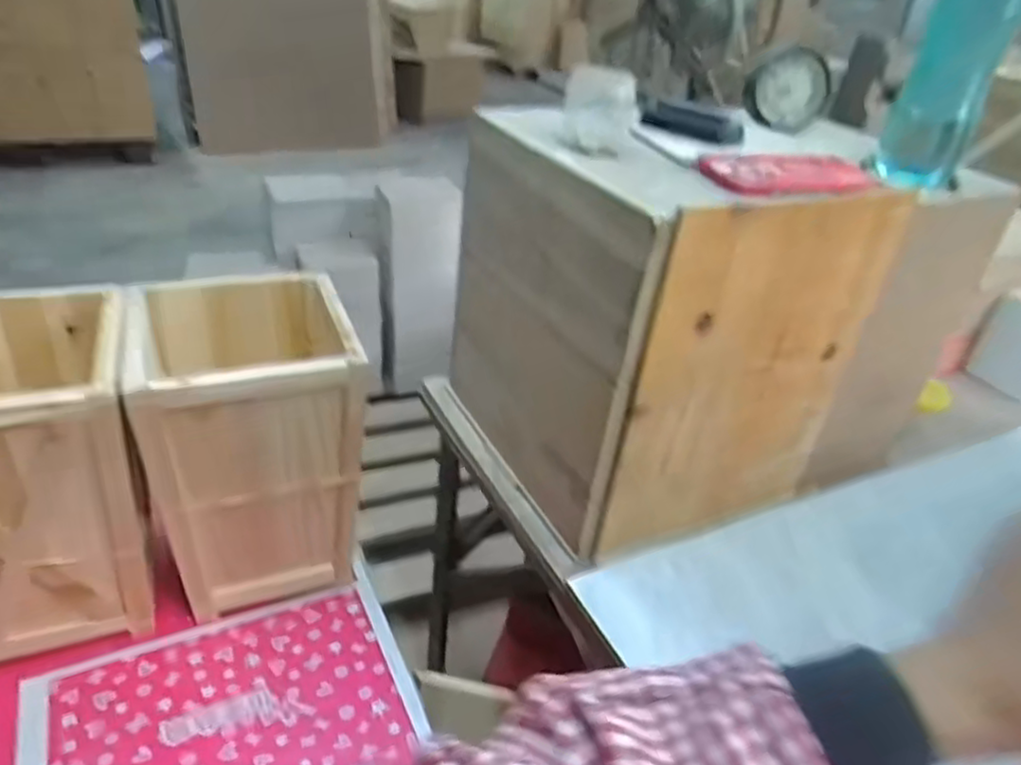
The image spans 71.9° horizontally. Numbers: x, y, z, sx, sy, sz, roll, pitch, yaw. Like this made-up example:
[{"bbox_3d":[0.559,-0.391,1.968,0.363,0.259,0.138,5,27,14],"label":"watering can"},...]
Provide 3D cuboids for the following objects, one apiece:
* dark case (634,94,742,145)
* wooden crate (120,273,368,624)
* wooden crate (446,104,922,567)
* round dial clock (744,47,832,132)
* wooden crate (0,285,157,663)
[{"bbox_3d":[0.184,-0.275,0.738,0.113,0.029,0.029,22,36,21],"label":"dark case"},{"bbox_3d":[-0.332,0.090,0.921,0.244,0.382,0.235,-8,36,-23],"label":"wooden crate"},{"bbox_3d":[0.154,-0.081,0.785,0.305,0.352,0.333,-12,37,-27],"label":"wooden crate"},{"bbox_3d":[0.335,-0.353,0.849,0.093,0.086,0.044,17,34,14],"label":"round dial clock"},{"bbox_3d":[-0.564,0.120,0.829,0.253,0.384,0.253,-8,36,-22],"label":"wooden crate"}]

